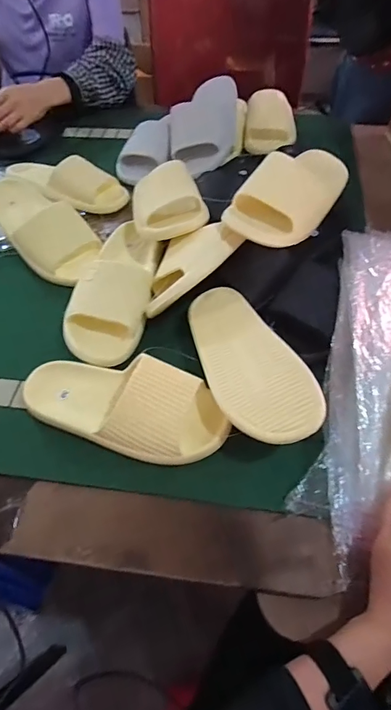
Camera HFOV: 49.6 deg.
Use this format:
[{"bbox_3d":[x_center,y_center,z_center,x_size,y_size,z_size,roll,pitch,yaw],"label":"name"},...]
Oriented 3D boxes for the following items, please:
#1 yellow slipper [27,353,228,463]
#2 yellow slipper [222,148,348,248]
[{"bbox_3d":[-0.086,0.059,0.494,0.248,0.072,0.101,12,55,9],"label":"yellow slipper"},{"bbox_3d":[0.143,-0.237,0.593,0.103,0.065,0.235,30,59,20],"label":"yellow slipper"}]

